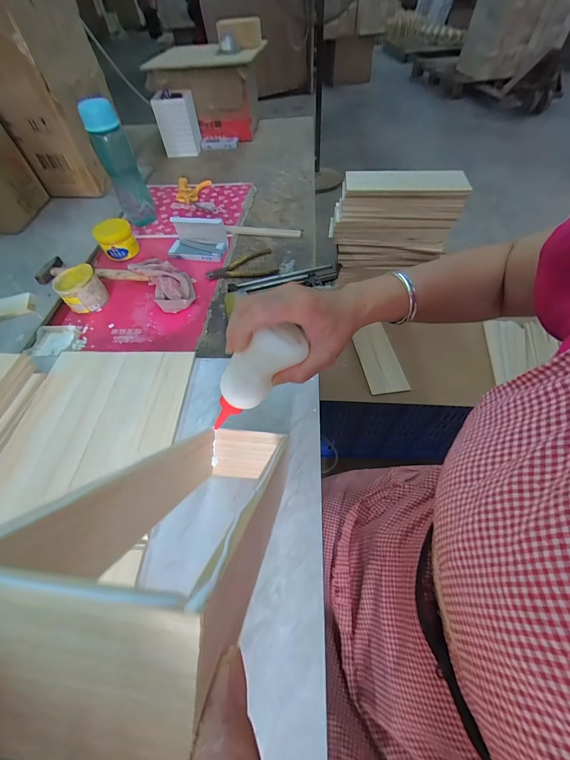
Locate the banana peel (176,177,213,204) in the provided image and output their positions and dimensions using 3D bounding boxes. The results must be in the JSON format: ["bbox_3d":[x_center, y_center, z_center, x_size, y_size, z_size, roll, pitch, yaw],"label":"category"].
[{"bbox_3d":[-0.286,-0.561,0.874,0.106,0.019,0.137,5,56,6],"label":"banana peel"}]

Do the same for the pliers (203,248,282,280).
[{"bbox_3d":[-0.093,-0.252,0.643,0.152,0.010,0.102,-2,56,1],"label":"pliers"}]

